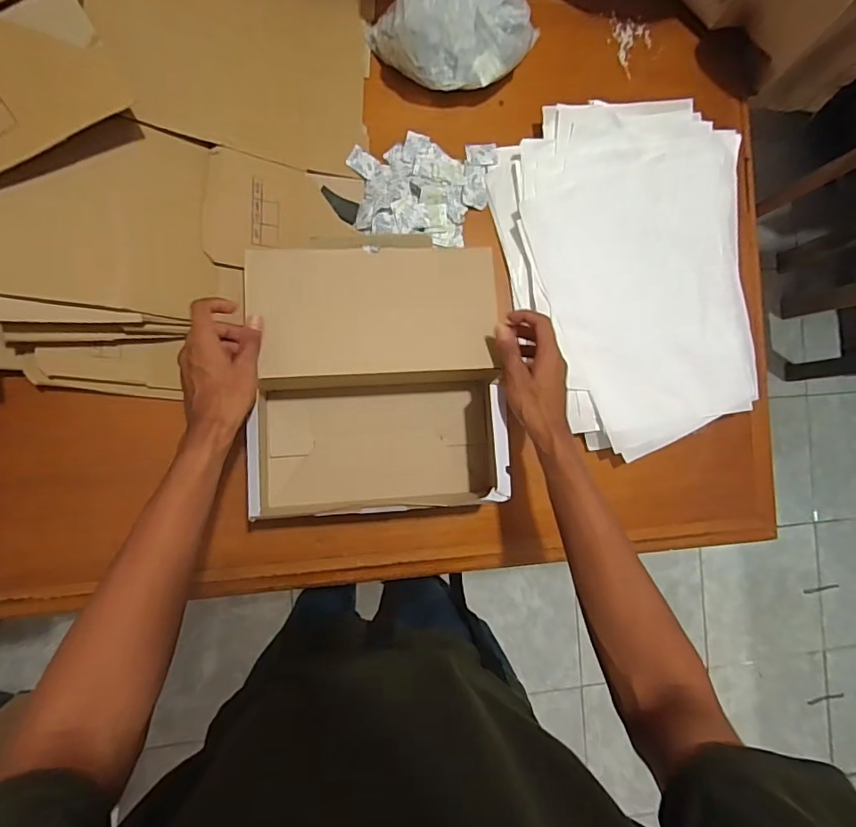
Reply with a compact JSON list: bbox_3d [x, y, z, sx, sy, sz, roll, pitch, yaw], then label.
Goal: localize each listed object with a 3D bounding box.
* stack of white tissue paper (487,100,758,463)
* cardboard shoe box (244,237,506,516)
[{"bbox_3d":[0.289,-0.186,0.667,0.345,0.038,0.446,-15,91,-8],"label":"stack of white tissue paper"},{"bbox_3d":[-0.050,-0.036,0.607,0.304,0.092,0.318,-2,90,-8],"label":"cardboard shoe box"}]

